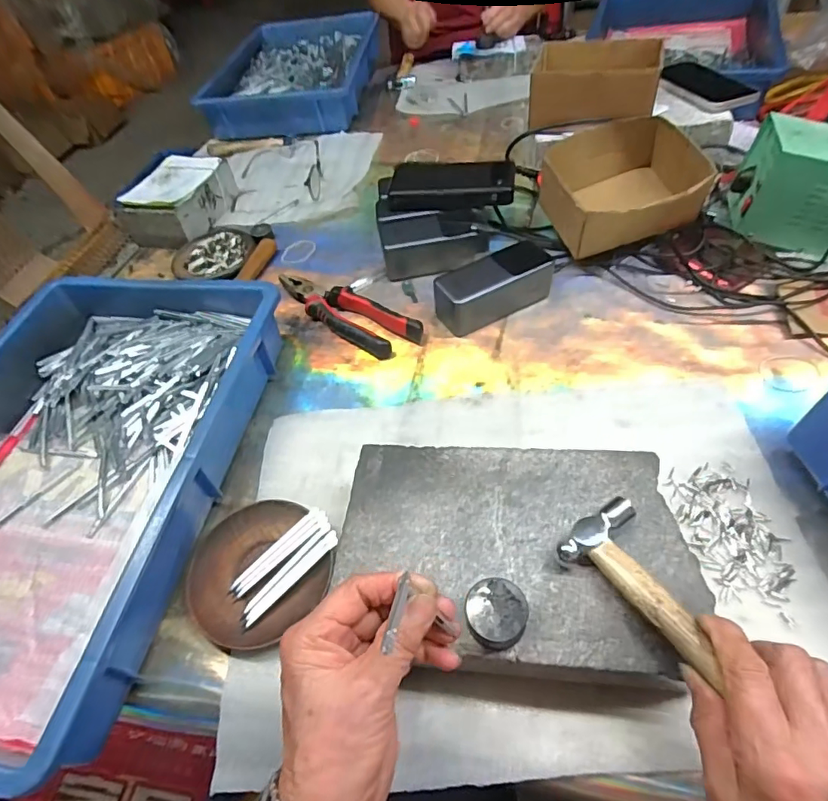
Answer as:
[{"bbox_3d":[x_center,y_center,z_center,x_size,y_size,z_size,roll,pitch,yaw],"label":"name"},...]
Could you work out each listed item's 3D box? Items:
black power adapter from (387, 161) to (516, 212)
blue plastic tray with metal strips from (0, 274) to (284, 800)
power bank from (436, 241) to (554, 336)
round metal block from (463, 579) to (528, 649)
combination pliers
[{"bbox_3d":[0.048,-0.272,0.643,0.154,0.030,0.070,4,53,11],"label":"black power adapter"},{"bbox_3d":[-0.312,0.052,0.456,0.281,0.072,0.426,4,53,11],"label":"blue plastic tray with metal strips"},{"bbox_3d":[0.090,-0.126,0.565,0.130,0.046,0.062,-25,53,-12],"label":"power bank"},{"bbox_3d":[0.051,0.133,0.315,0.037,0.021,0.038,-4,52,5],"label":"round metal block"},{"bbox_3d":[-0.084,-0.105,0.590,0.205,0.028,0.054,31,62,28],"label":"combination pliers"}]

